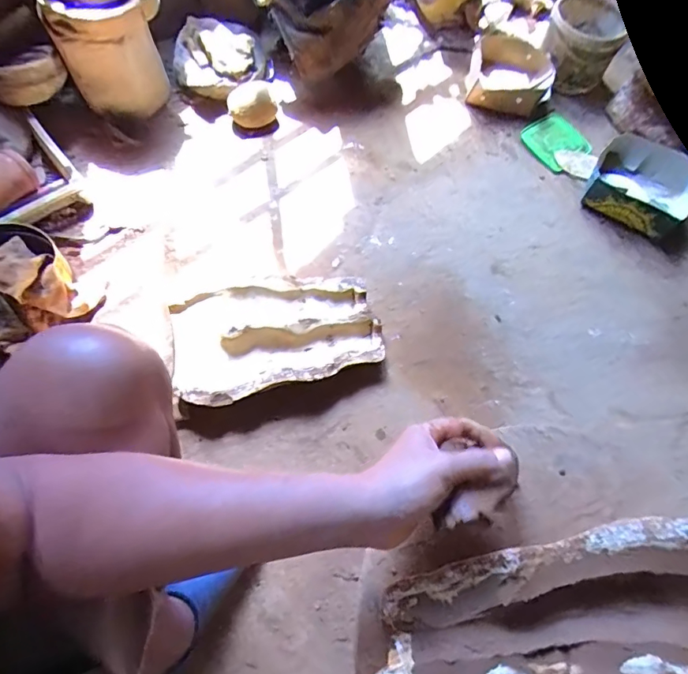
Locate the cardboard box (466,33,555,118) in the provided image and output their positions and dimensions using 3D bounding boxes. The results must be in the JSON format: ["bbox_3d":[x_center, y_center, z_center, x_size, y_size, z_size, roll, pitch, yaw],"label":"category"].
[{"bbox_3d":[0.397,-0.632,1.103,0.195,0.079,0.205,9,67,1],"label":"cardboard box"}]

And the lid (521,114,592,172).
[{"bbox_3d":[0.487,-0.451,1.067,0.117,0.029,0.129,-30,70,-12],"label":"lid"}]

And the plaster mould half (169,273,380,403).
[{"bbox_3d":[-0.115,-0.005,0.812,0.354,0.078,0.207,-14,68,-6],"label":"plaster mould half"}]

